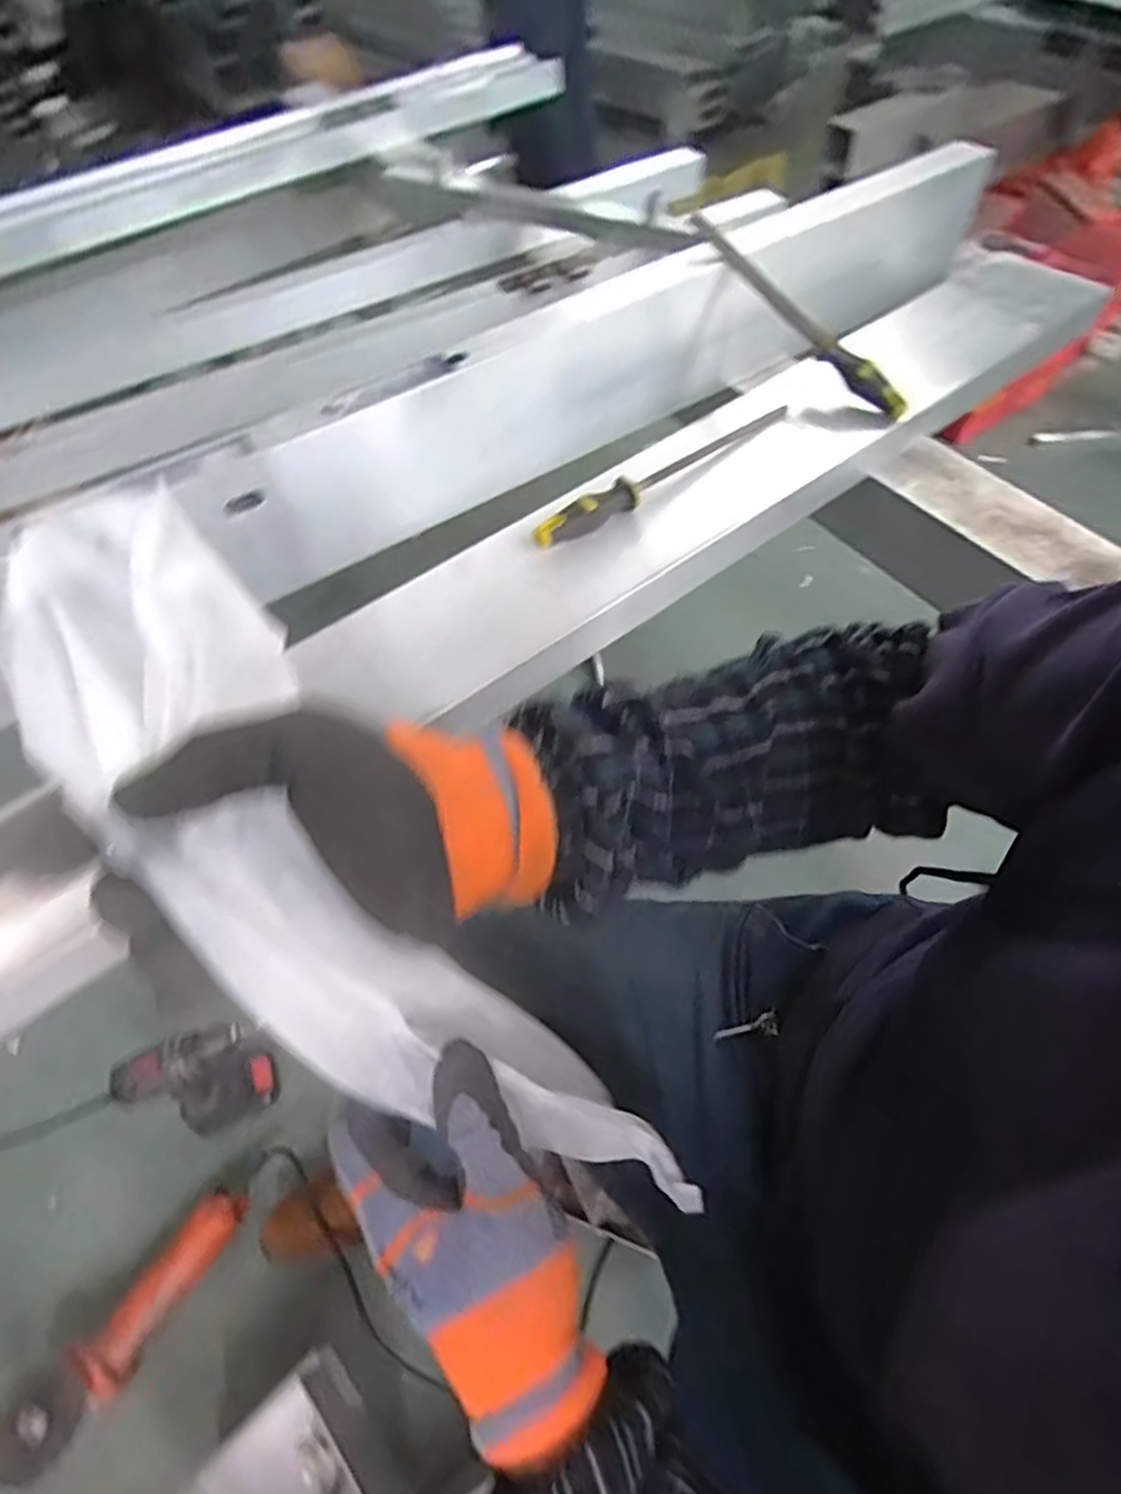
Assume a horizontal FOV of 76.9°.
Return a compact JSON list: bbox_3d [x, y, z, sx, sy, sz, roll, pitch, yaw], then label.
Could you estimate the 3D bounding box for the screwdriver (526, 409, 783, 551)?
[{"bbox_3d":[0.109,-0.282,0.709,0.329,0.027,0.028,-36,61,-18],"label":"screwdriver"}]

